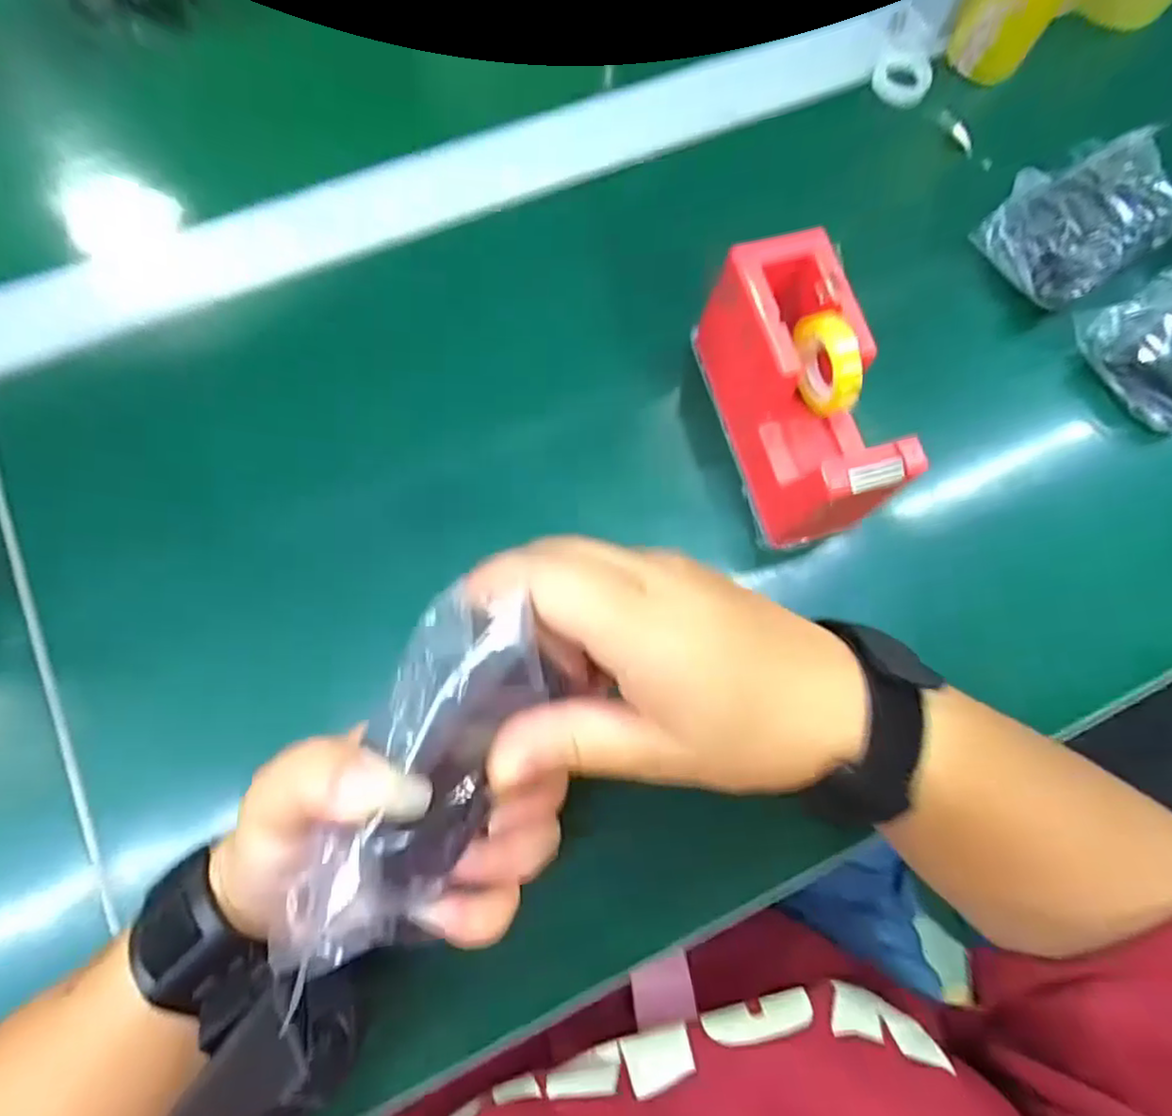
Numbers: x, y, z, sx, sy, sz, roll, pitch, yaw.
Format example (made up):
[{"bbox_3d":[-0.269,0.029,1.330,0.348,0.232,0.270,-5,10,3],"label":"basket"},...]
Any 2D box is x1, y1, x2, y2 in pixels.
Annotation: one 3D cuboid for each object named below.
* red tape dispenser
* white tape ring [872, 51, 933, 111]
[{"bbox_3d":[0.103,-0.074,0.324,0.051,0.091,0.138,-16,71,-7],"label":"red tape dispenser"},{"bbox_3d":[0.208,-0.314,0.429,0.037,0.017,0.031,24,71,7],"label":"white tape ring"}]

